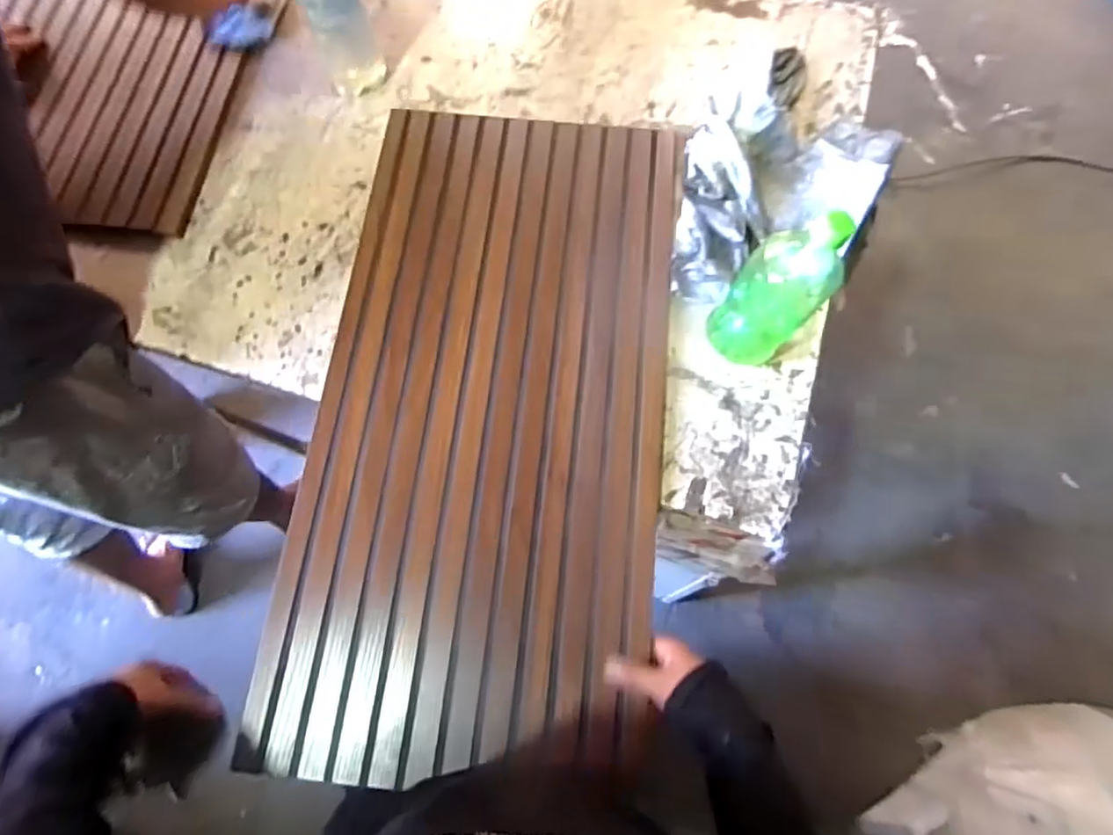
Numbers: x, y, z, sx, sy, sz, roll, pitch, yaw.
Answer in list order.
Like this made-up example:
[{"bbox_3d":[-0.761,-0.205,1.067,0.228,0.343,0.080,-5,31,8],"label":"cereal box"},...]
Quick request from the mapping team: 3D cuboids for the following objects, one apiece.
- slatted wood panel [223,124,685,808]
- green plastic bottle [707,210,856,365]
[{"bbox_3d":[-0.064,-0.024,0.665,0.363,0.020,0.734,6,70,2],"label":"slatted wood panel"},{"bbox_3d":[0.224,-0.131,0.605,0.081,0.189,0.088,0,70,0],"label":"green plastic bottle"}]

